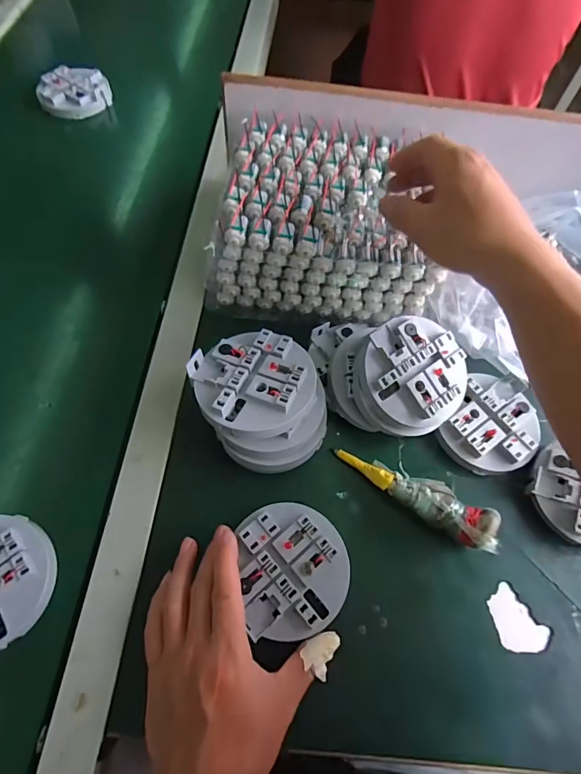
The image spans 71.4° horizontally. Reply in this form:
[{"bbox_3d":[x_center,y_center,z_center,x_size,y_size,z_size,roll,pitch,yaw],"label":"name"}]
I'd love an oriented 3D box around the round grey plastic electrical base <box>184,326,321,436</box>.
[{"bbox_3d":[-0.030,-0.004,0.345,0.095,0.023,0.093,2,66,-4],"label":"round grey plastic electrical base"}]

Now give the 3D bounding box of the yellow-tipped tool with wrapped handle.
[{"bbox_3d":[0.112,0.096,0.366,0.147,0.041,0.035,31,67,9],"label":"yellow-tipped tool with wrapped handle"}]

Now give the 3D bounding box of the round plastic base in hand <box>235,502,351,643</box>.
[{"bbox_3d":[0.005,0.148,0.335,0.085,0.013,0.098,-9,66,-6],"label":"round plastic base in hand"}]

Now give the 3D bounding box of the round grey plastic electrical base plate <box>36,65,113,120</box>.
[{"bbox_3d":[-0.326,-0.445,0.611,0.100,0.028,0.081,-28,71,-16],"label":"round grey plastic electrical base plate"}]

